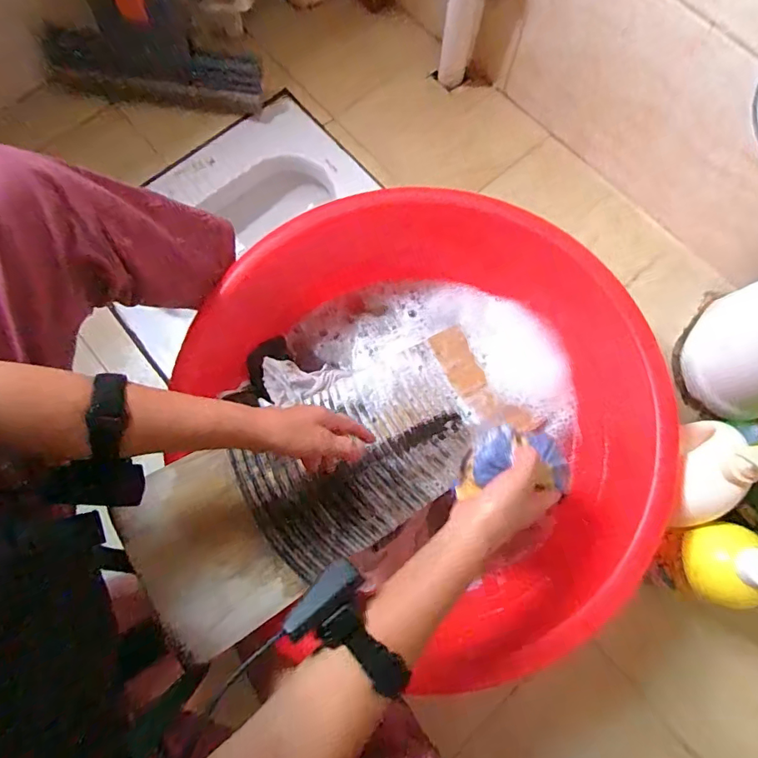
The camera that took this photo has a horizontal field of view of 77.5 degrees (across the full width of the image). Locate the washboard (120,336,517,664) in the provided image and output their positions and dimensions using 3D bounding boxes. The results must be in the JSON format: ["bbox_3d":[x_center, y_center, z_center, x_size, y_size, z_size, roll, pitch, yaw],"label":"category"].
[{"bbox_3d":[-0.033,0.098,0.574,0.483,0.014,0.189,-30,76,-30],"label":"washboard"}]

